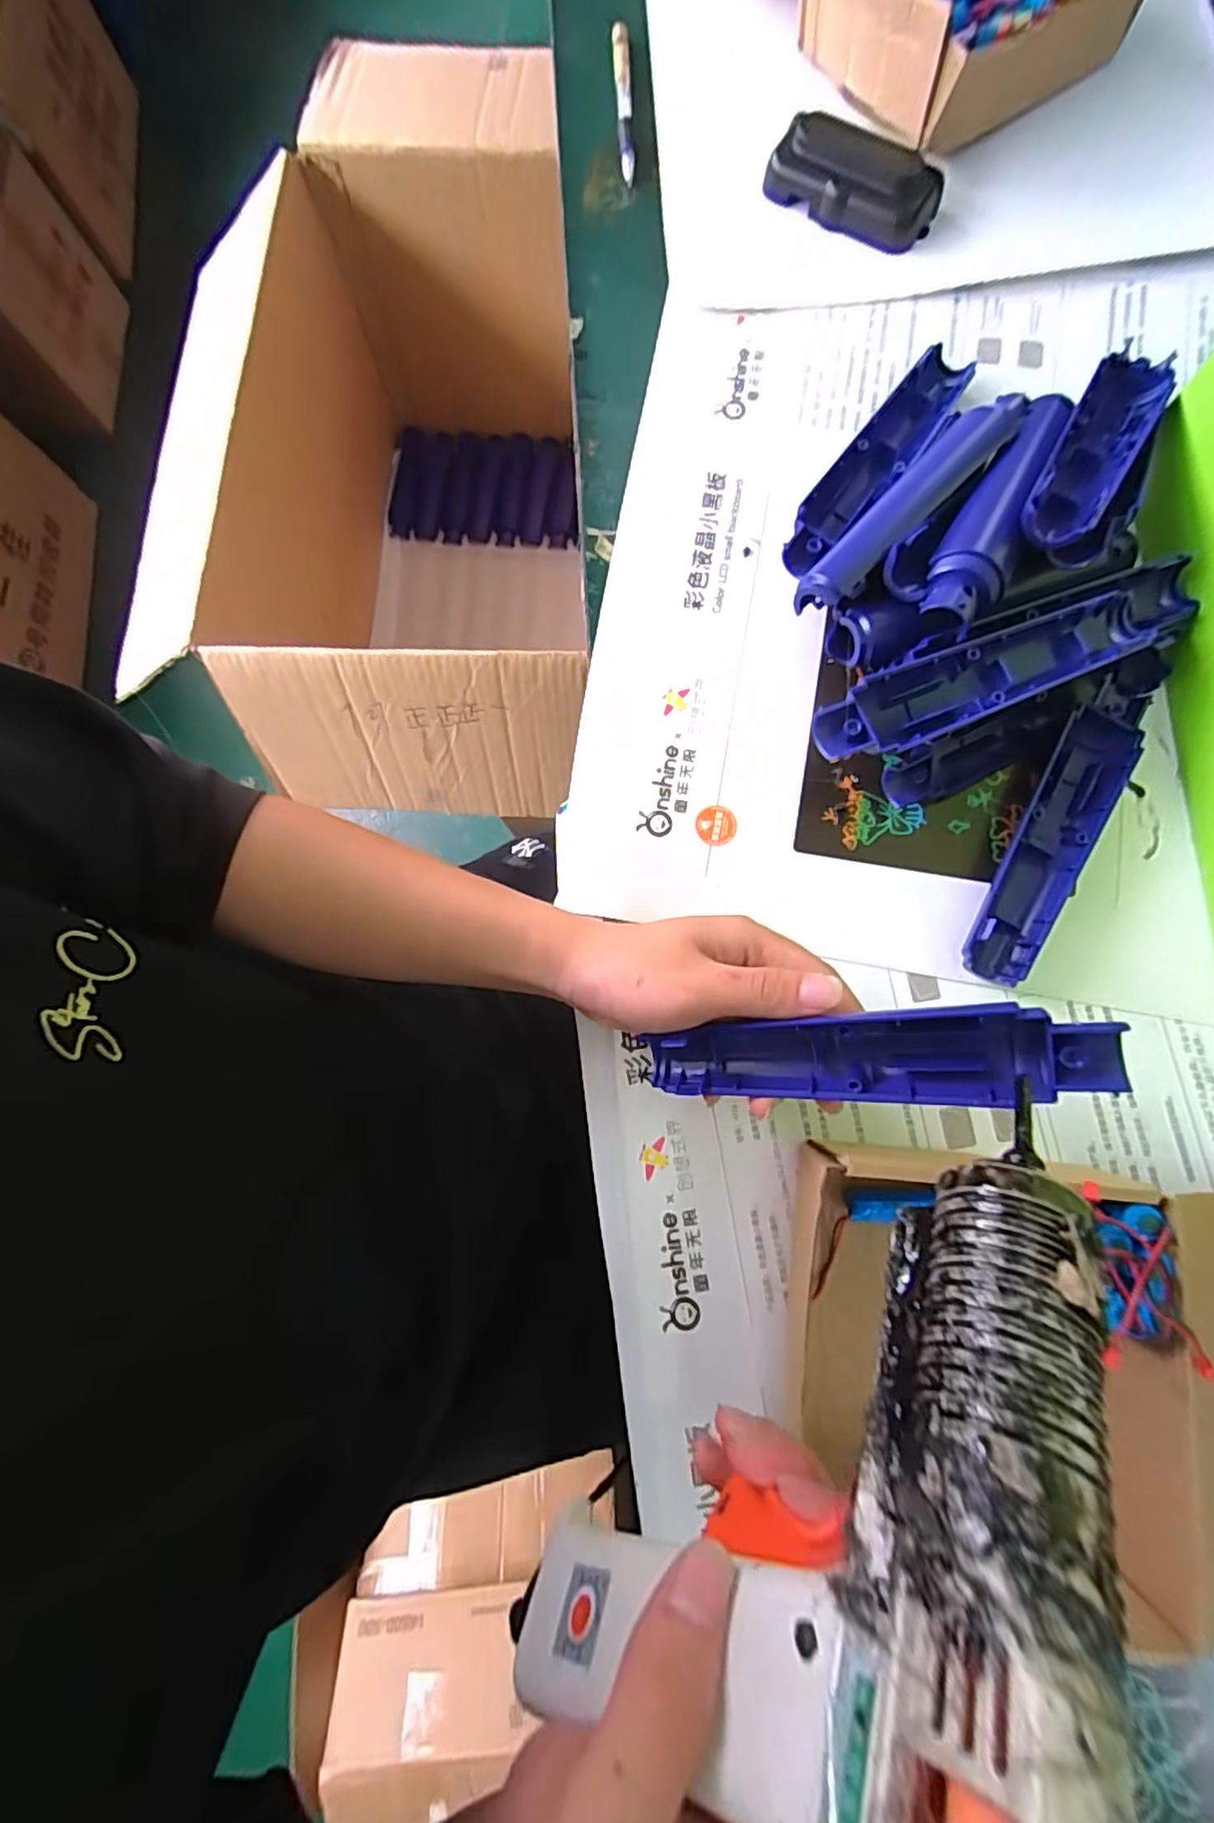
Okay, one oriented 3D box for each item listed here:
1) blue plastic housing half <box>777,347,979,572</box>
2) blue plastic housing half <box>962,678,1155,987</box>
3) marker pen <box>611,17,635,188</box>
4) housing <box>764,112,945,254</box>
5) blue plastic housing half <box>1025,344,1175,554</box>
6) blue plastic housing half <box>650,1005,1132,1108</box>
[{"bbox_3d":[0.157,-0.261,0.368,0.031,0.021,0.173,37,83,7],"label":"blue plastic housing half"},{"bbox_3d":[0.231,-0.040,0.327,0.037,0.020,0.169,29,82,6],"label":"blue plastic housing half"},{"bbox_3d":[0.012,-0.553,0.432,0.012,0.011,0.134,-3,80,1],"label":"marker pen"},{"bbox_3d":[0.156,-0.460,0.400,0.105,0.029,0.050,26,81,6],"label":"housing"},{"bbox_3d":[0.255,-0.244,0.330,0.038,0.018,0.167,33,70,7],"label":"blue plastic housing half"},{"bbox_3d":[0.094,0.057,0.243,0.165,0.024,0.034,-8,78,27],"label":"blue plastic housing half"}]

